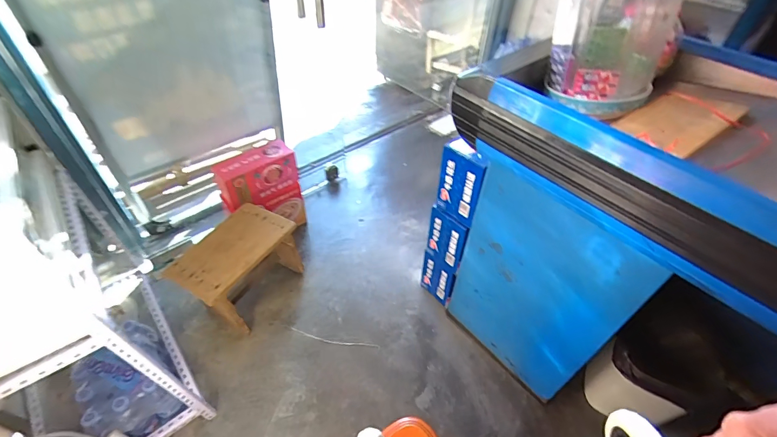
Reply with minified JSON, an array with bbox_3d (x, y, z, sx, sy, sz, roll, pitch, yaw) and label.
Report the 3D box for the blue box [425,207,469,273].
[{"bbox_3d":[0.168,0.068,1.116,0.131,0.196,0.024,35,54,29],"label":"blue box"}]

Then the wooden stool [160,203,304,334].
[{"bbox_3d":[-0.472,0.175,1.238,0.226,0.276,0.348,23,49,20],"label":"wooden stool"}]

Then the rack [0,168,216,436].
[{"bbox_3d":[-0.800,0.216,0.977,0.231,0.556,0.709,-31,56,-27],"label":"rack"}]

